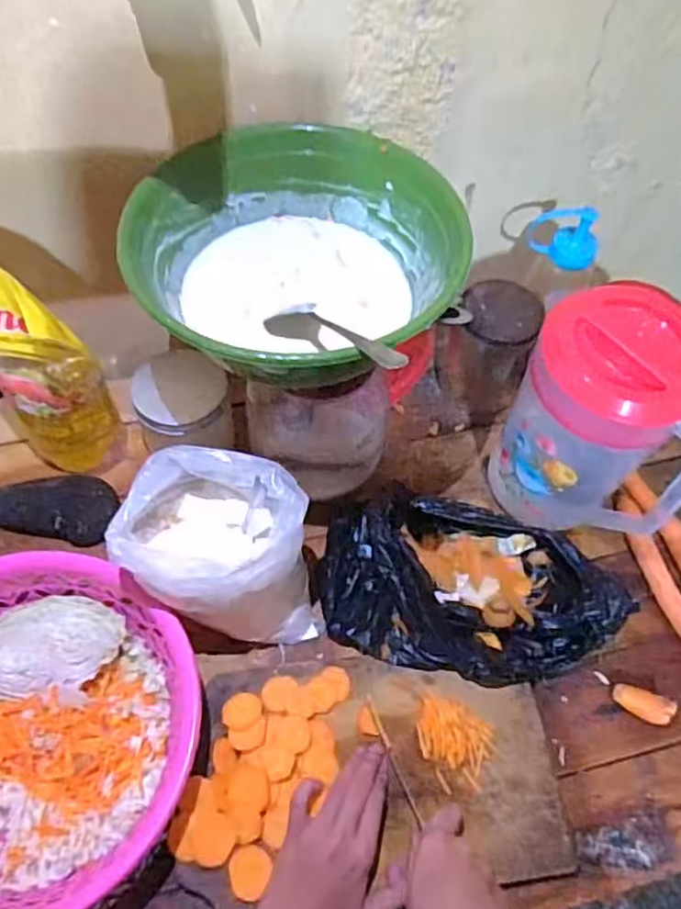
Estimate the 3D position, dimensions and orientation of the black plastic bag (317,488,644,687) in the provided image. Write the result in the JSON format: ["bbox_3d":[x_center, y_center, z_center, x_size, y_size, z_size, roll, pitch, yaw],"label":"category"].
[{"bbox_3d":[0.112,0.109,0.599,0.252,0.060,0.157,13,58,4],"label":"black plastic bag"}]

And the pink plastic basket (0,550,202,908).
[{"bbox_3d":[-0.240,0.212,0.516,0.252,0.090,0.241,34,62,17],"label":"pink plastic basket"}]

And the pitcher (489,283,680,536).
[{"bbox_3d":[0.224,-0.020,0.586,0.150,0.223,0.107,16,59,7],"label":"pitcher"}]

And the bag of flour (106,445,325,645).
[{"bbox_3d":[-0.093,0.076,0.550,0.145,0.145,0.109,1,58,-3],"label":"bag of flour"}]

